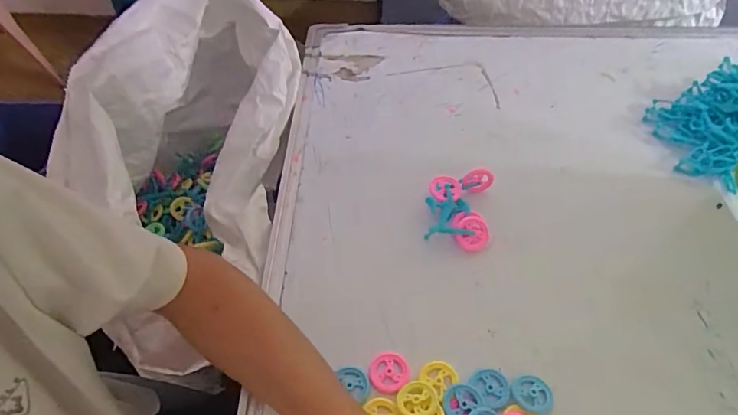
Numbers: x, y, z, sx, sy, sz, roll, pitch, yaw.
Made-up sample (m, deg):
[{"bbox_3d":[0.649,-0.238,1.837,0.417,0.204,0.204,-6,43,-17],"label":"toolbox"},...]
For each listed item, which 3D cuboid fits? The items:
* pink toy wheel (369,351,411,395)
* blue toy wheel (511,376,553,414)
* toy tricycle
[{"bbox_3d":[0.016,0.123,0.349,0.030,0.005,0.029,0,52,0],"label":"pink toy wheel"},{"bbox_3d":[0.118,0.135,0.337,0.027,0.005,0.027,0,52,0],"label":"blue toy wheel"},{"bbox_3d":[0.082,0.000,0.429,0.056,0.024,0.075,8,52,6],"label":"toy tricycle"}]

